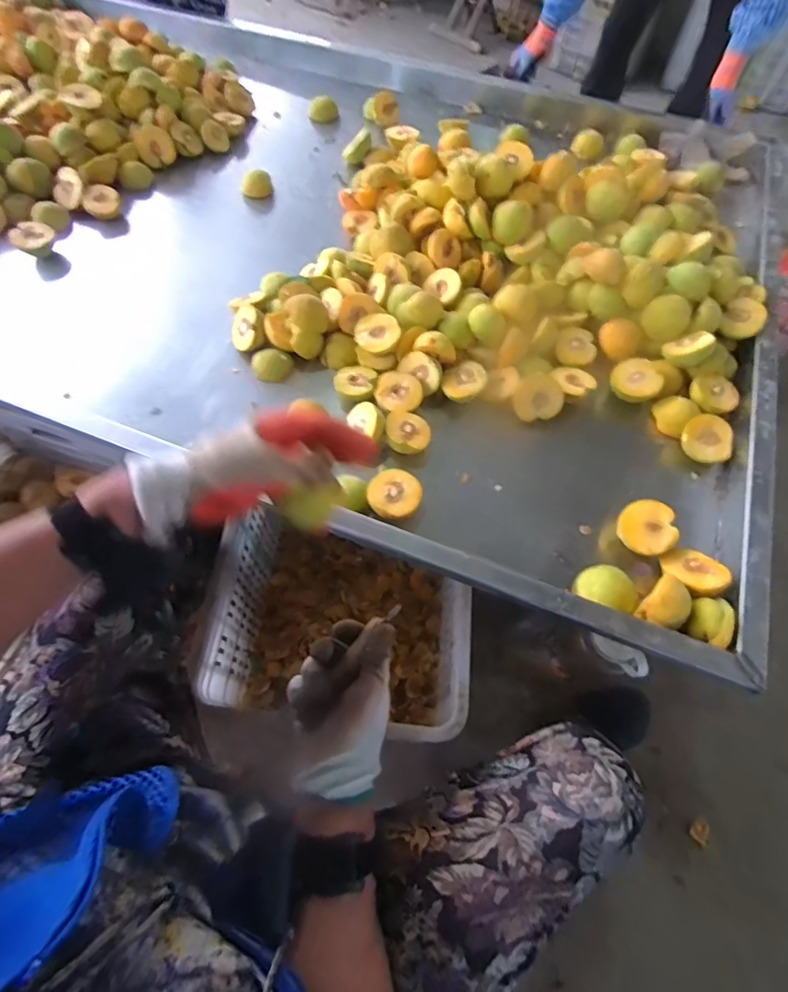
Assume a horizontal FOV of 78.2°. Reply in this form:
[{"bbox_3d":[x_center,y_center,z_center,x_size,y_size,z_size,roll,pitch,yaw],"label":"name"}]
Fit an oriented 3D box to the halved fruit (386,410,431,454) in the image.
[{"bbox_3d":[0.017,-0.076,0.620,0.057,0.035,0.059,1,62,-2],"label":"halved fruit"}]

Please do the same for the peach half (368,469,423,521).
[{"bbox_3d":[0.001,0.002,0.577,0.060,0.035,0.055,1,62,-2],"label":"peach half"}]

